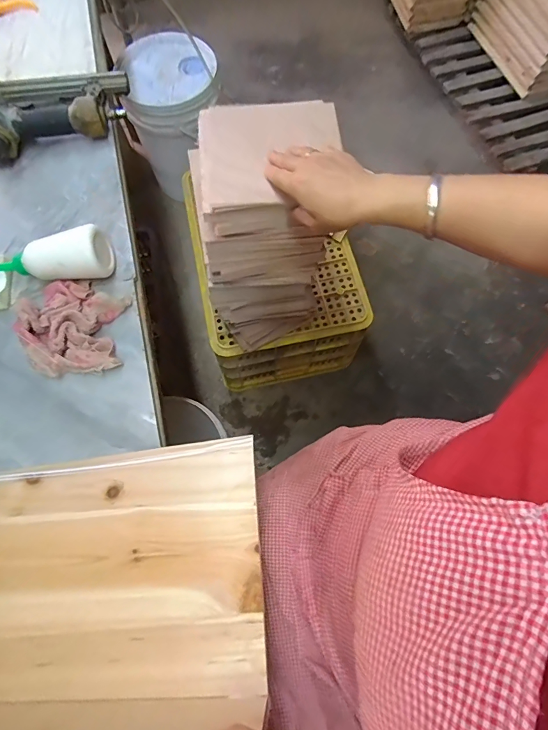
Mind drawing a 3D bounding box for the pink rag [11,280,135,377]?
[{"bbox_3d":[-0.249,-0.051,0.465,0.116,0.033,0.126,-6,71,-3],"label":"pink rag"}]

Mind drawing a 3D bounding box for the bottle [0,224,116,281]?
[{"bbox_3d":[-0.292,-0.136,0.482,0.156,0.060,0.049,-5,71,-2],"label":"bottle"}]

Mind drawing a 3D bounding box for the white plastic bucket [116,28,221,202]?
[{"bbox_3d":[-0.318,-0.790,1.201,0.291,0.317,0.289,32,73,10],"label":"white plastic bucket"}]

